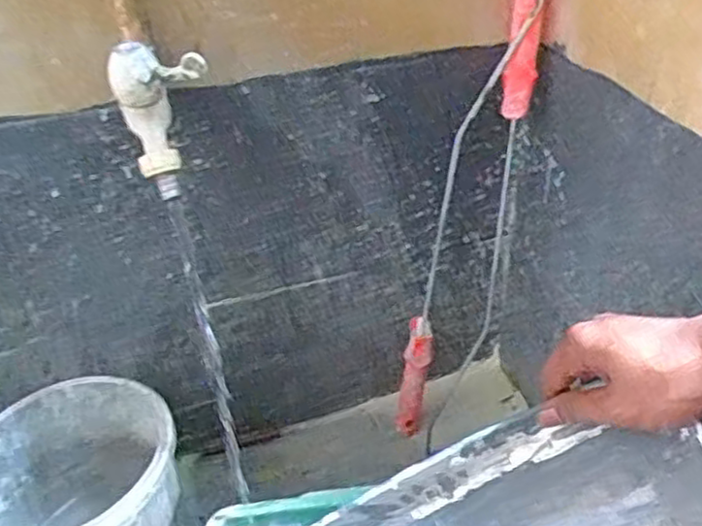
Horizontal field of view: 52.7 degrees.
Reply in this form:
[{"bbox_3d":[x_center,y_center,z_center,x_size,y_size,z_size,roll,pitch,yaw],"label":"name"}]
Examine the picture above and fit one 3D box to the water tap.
[{"bbox_3d":[-0.145,-0.107,0.549,0.072,0.112,0.036,20,41,27],"label":"water tap"}]

